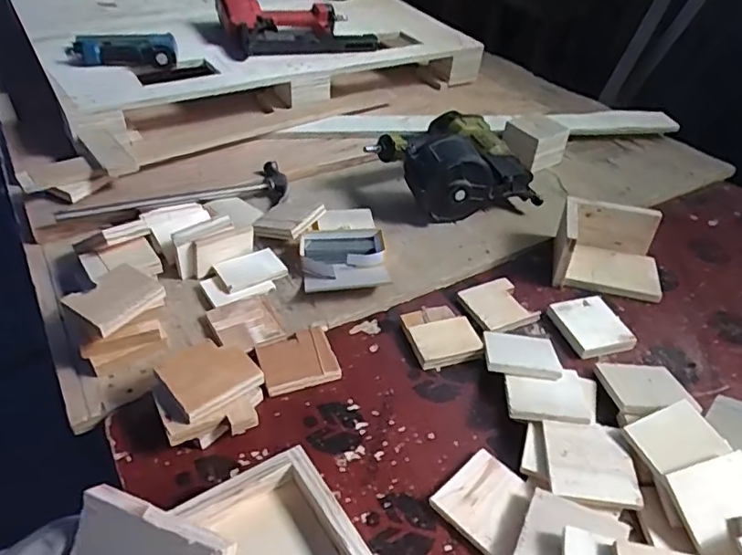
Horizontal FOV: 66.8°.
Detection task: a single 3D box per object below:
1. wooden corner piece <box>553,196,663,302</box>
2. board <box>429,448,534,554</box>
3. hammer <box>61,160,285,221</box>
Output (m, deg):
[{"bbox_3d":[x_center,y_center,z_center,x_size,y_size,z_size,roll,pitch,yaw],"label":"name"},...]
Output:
[{"bbox_3d":[0.369,-0.044,0.866,0.159,0.087,0.125,12,42,10],"label":"wooden corner piece"},{"bbox_3d":[0.123,0.230,0.576,0.089,0.015,0.090,32,47,31],"label":"board"},{"bbox_3d":[-0.307,-0.128,0.907,0.358,0.041,0.094,-11,45,-19],"label":"hammer"}]

